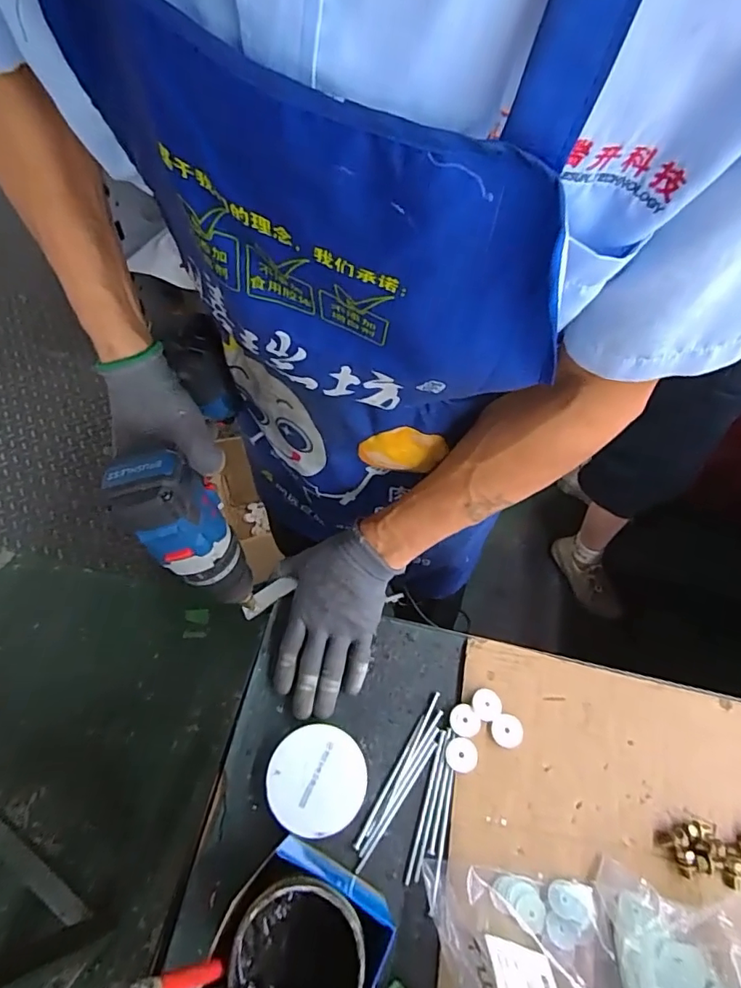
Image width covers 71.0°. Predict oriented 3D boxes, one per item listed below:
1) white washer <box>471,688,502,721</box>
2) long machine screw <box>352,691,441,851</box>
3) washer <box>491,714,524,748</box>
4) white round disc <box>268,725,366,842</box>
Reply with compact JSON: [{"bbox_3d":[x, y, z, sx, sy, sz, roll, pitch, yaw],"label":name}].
[{"bbox_3d":[0.110,0.199,0.491,0.027,0.008,0.029,1,58,-2],"label":"white washer"},{"bbox_3d":[0.026,0.245,0.470,0.005,0.004,0.146,29,61,14],"label":"long machine screw"},{"bbox_3d":[0.127,0.220,0.484,0.027,0.010,0.028,1,58,-2],"label":"washer"},{"bbox_3d":[-0.047,0.248,0.453,0.082,0.017,0.082,1,58,-2],"label":"white round disc"}]

